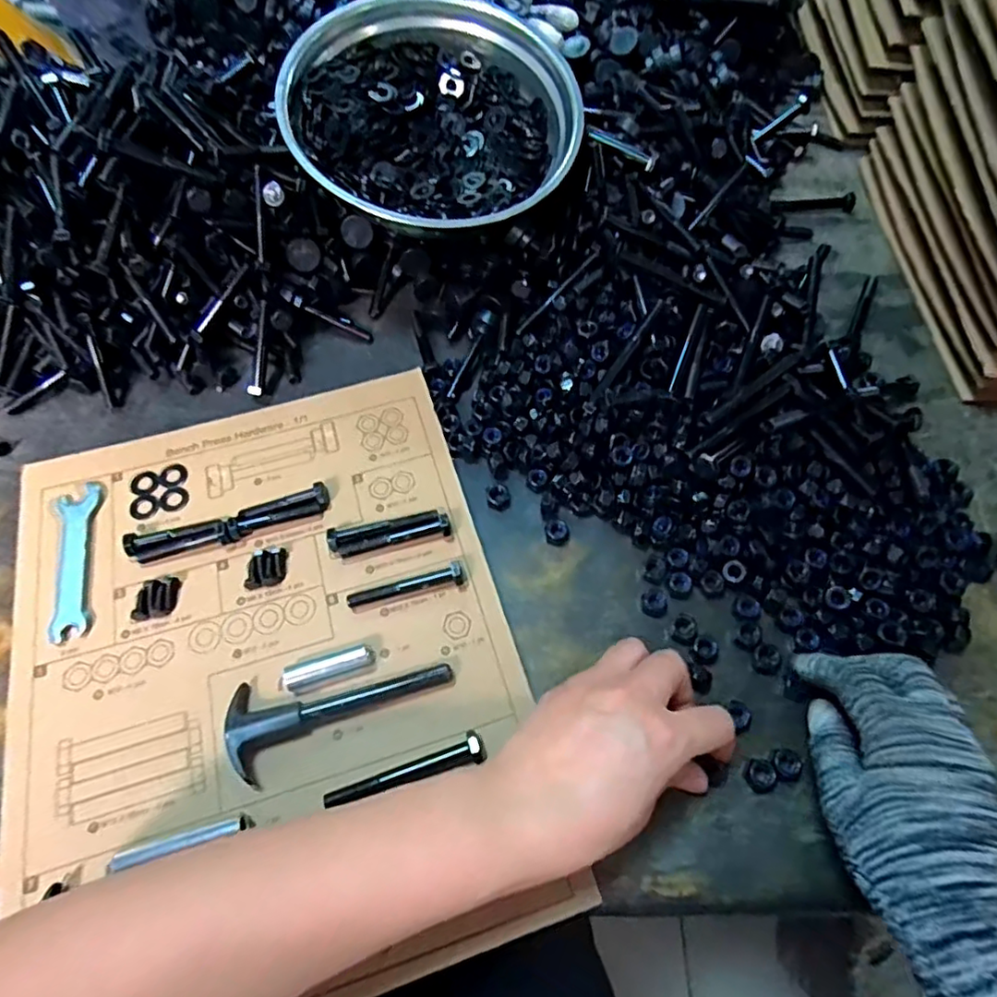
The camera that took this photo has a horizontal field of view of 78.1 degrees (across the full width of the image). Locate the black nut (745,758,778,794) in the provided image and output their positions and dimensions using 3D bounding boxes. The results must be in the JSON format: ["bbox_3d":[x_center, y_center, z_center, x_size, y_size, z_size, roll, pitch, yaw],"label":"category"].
[{"bbox_3d":[0.150,0.158,0.350,0.016,0.007,0.017,-9,62,-4],"label":"black nut"}]

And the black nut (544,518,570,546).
[{"bbox_3d":[0.041,0.023,0.425,0.018,0.011,0.017,0,62,1],"label":"black nut"}]

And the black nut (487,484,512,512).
[{"bbox_3d":[0.000,-0.001,0.440,0.016,0.009,0.019,-4,62,-1],"label":"black nut"}]

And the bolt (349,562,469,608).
[{"bbox_3d":[-0.060,0.057,0.401,0.077,0.014,0.014,-13,63,-6],"label":"bolt"}]

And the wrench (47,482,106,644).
[{"bbox_3d":[-0.285,0.039,0.415,0.028,0.006,0.112,-13,63,-6],"label":"wrench"}]

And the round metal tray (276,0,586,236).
[{"bbox_3d":[-0.048,-0.290,0.470,0.208,0.045,0.198,2,77,-10],"label":"round metal tray"}]

